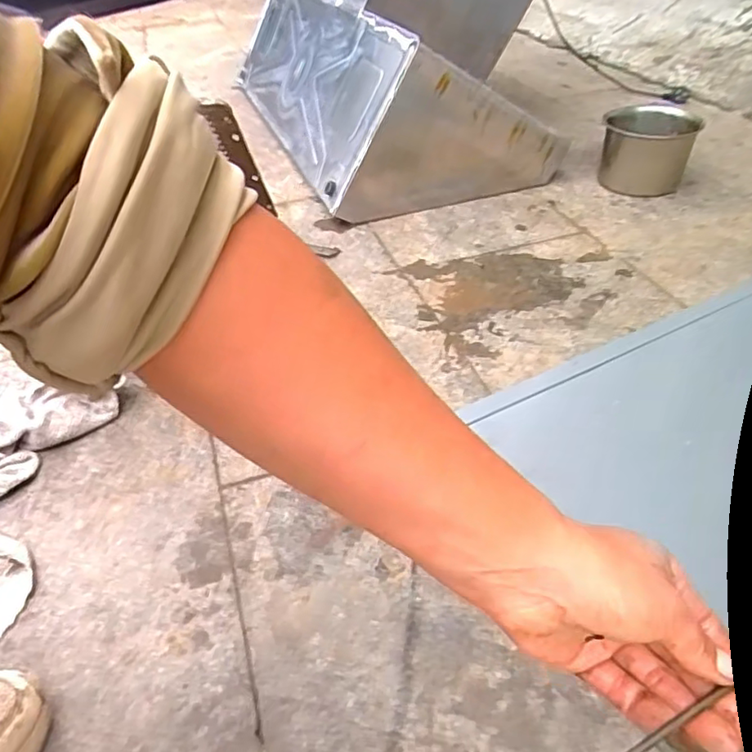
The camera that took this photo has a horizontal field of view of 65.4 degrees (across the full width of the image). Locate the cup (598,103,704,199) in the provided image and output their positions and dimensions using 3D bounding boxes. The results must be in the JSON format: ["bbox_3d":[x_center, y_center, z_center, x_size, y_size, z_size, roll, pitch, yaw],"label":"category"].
[{"bbox_3d":[0.477,-0.403,1.036,0.150,0.117,0.119,10,42,13],"label":"cup"}]

